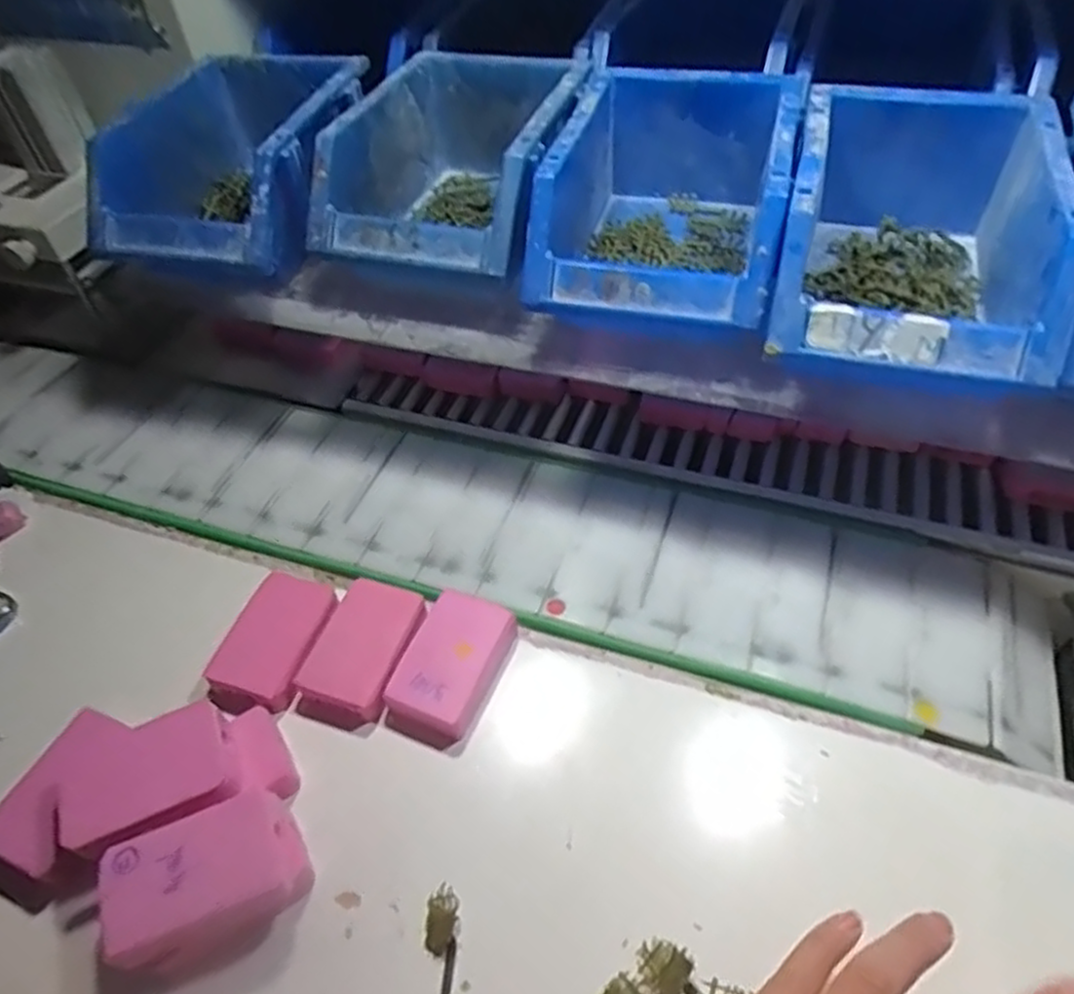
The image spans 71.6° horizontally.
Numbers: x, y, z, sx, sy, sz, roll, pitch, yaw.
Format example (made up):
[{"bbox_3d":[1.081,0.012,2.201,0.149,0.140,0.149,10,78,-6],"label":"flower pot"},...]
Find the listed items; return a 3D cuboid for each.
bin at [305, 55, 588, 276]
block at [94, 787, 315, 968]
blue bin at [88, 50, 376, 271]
[{"bbox_3d":[-0.047,-0.200,0.458,0.124,0.075,0.183,9,50,12],"label":"bin"},{"bbox_3d":[-0.140,0.166,0.322,0.078,0.042,0.048,-20,49,-16],"label":"block"},{"bbox_3d":[-0.188,-0.214,0.481,0.140,0.074,0.177,10,50,13],"label":"blue bin"}]

